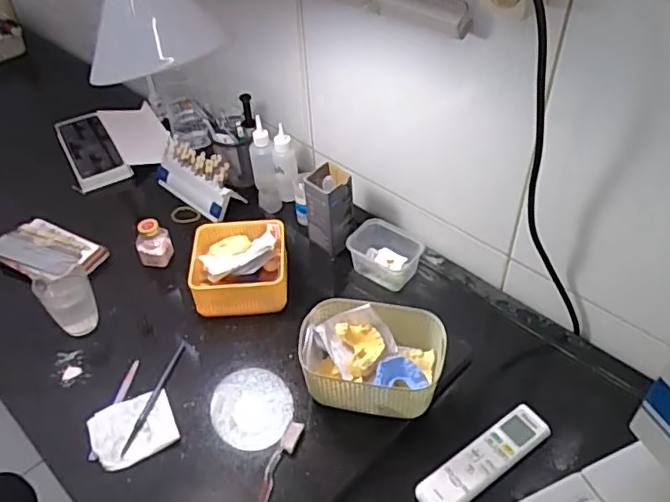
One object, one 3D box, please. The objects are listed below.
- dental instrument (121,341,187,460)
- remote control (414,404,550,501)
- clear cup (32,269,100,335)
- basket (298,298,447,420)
[{"bbox_3d":[-0.230,0.184,0.769,0.013,0.007,0.171,9,47,12],"label":"dental instrument"},{"bbox_3d":[0.174,0.245,0.702,0.180,0.016,0.046,-29,50,-23],"label":"remote control"},{"bbox_3d":[-0.366,0.078,0.838,0.067,0.092,0.070,-2,45,2],"label":"clear cup"},{"bbox_3d":[0.046,0.134,0.741,0.167,0.083,0.115,5,46,9],"label":"basket"}]

